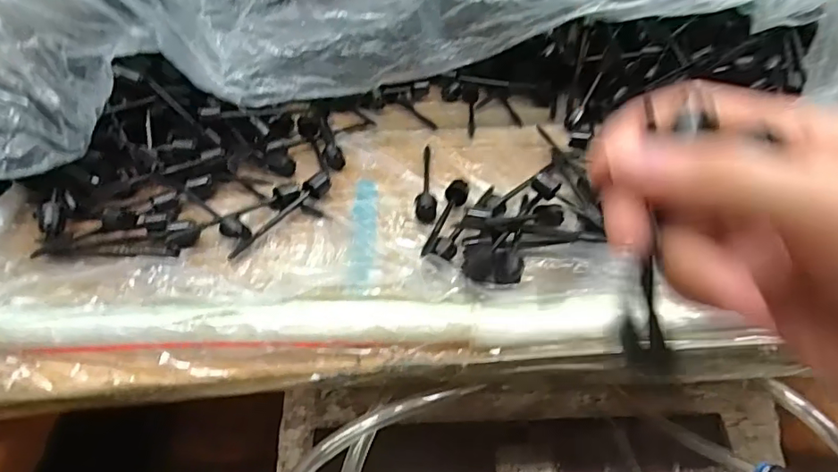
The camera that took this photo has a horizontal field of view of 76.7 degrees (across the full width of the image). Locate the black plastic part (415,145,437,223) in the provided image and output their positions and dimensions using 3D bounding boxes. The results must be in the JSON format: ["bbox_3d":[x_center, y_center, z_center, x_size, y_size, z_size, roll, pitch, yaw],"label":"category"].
[{"bbox_3d":[0.006,-0.039,0.370,0.013,0.011,0.086,1,41,2],"label":"black plastic part"}]

